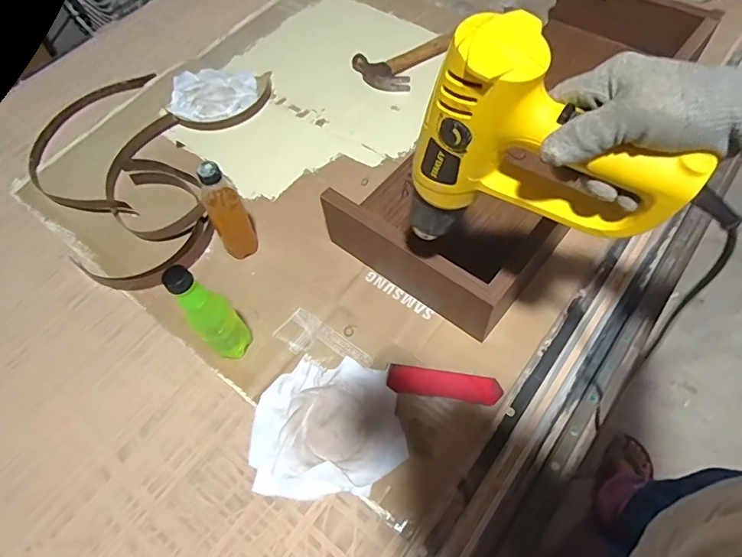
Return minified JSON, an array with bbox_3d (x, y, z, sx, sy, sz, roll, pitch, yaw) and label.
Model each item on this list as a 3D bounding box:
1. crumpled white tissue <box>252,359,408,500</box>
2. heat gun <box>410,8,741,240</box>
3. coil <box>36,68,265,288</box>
[{"bbox_3d":[-0.055,0.191,0.625,0.190,0.024,0.169,3,60,6],"label":"crumpled white tissue"},{"bbox_3d":[0.154,-0.086,0.403,0.236,0.208,0.068,24,64,17],"label":"heat gun"},{"bbox_3d":[-0.457,-0.232,0.896,0.415,0.037,0.516,8,61,9],"label":"coil"}]

